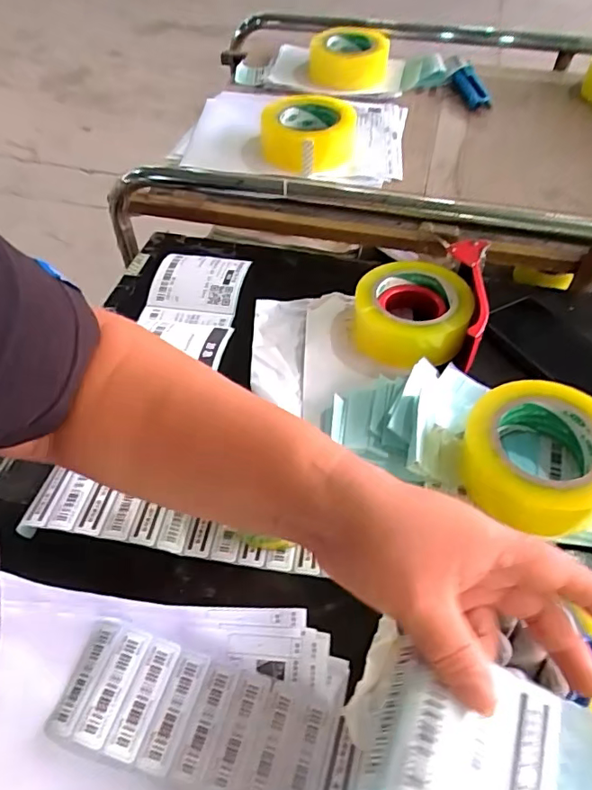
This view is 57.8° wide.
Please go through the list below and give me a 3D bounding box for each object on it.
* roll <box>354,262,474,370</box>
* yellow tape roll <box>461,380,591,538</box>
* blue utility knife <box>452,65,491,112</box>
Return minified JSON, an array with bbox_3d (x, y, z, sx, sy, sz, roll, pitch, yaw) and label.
[{"bbox_3d":[0.115,-0.083,0.541,0.110,0.044,0.115,-1,52,1],"label":"roll"},{"bbox_3d":[0.194,0.052,0.427,0.116,0.049,0.127,-1,52,1],"label":"yellow tape roll"},{"bbox_3d":[0.281,-0.491,0.862,0.036,0.023,0.112,-8,52,-4],"label":"blue utility knife"}]

